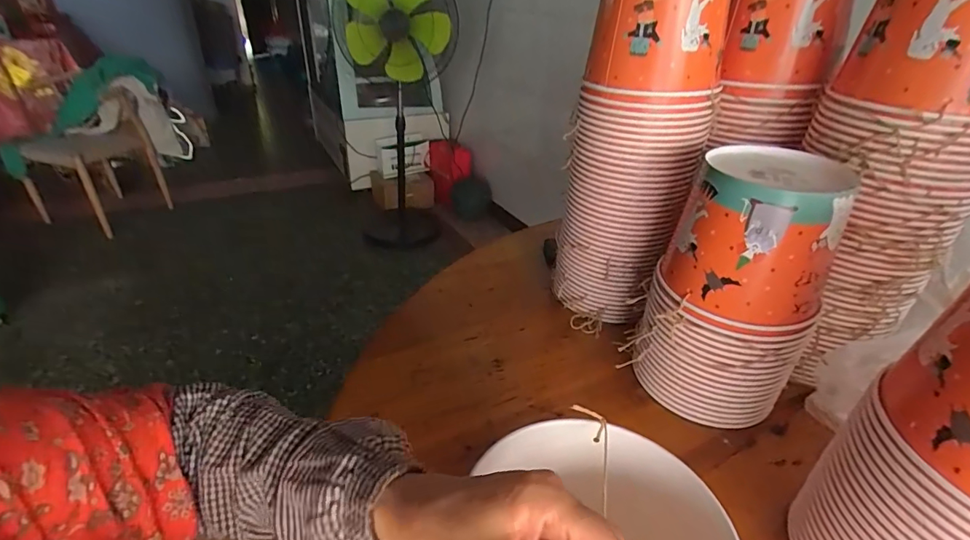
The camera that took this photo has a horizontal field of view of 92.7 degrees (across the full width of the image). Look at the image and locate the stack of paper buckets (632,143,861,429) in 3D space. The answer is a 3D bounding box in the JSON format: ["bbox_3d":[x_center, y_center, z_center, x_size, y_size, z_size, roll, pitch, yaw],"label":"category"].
[{"bbox_3d":[0.270,0.023,0.504,0.155,0.276,0.127,23,37,30],"label":"stack of paper buckets"}]

